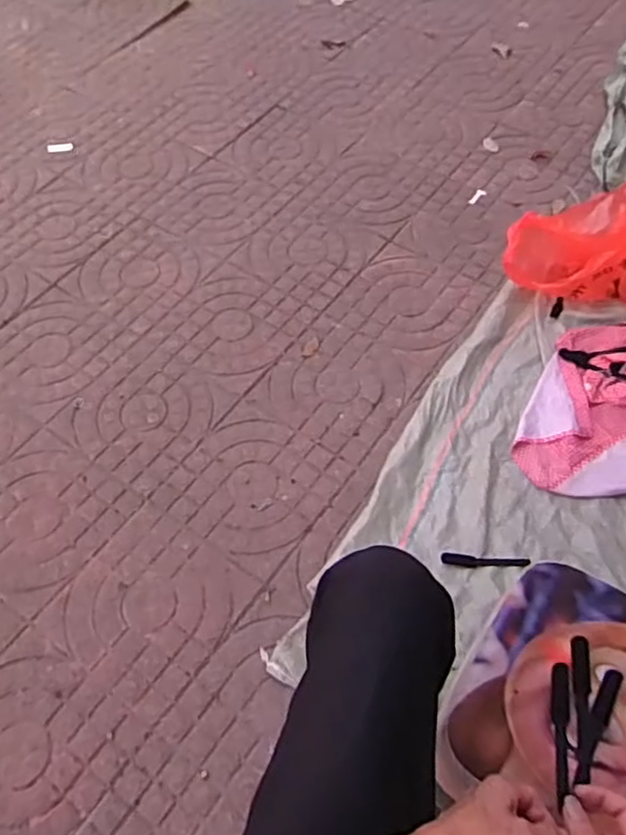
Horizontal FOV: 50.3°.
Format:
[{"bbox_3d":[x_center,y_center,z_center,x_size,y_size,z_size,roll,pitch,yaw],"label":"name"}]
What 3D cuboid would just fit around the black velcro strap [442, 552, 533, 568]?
[{"bbox_3d":[0.260,0.218,1.006,0.130,0.012,0.019,5,60,1],"label":"black velcro strap"}]

